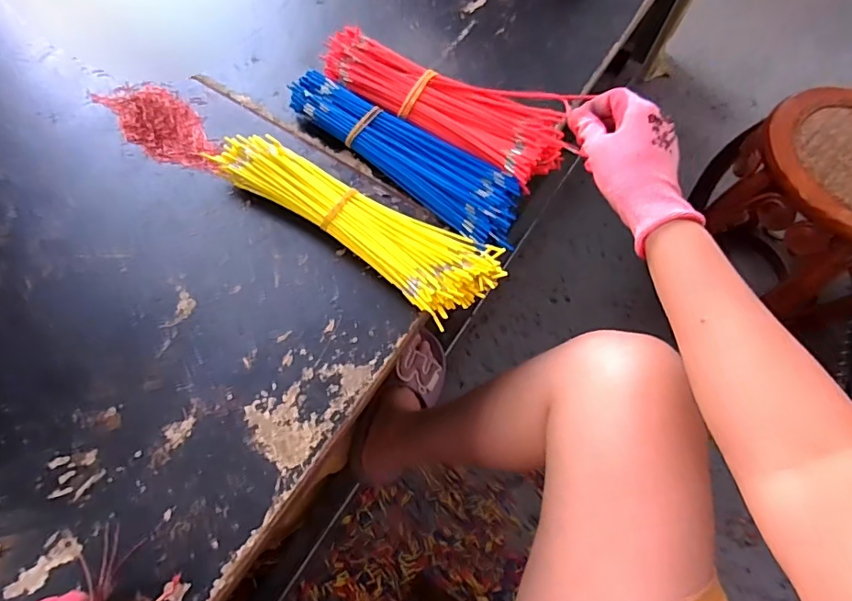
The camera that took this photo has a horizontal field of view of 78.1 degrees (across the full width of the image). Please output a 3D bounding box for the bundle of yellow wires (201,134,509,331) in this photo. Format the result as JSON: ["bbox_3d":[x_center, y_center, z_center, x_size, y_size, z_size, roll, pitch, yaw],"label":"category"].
[{"bbox_3d":[-0.058,-0.079,0.455,0.258,0.030,0.081,34,65,11],"label":"bundle of yellow wires"}]

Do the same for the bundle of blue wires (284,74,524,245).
[{"bbox_3d":[-0.017,-0.143,0.495,0.250,0.026,0.068,37,65,13],"label":"bundle of blue wires"}]

